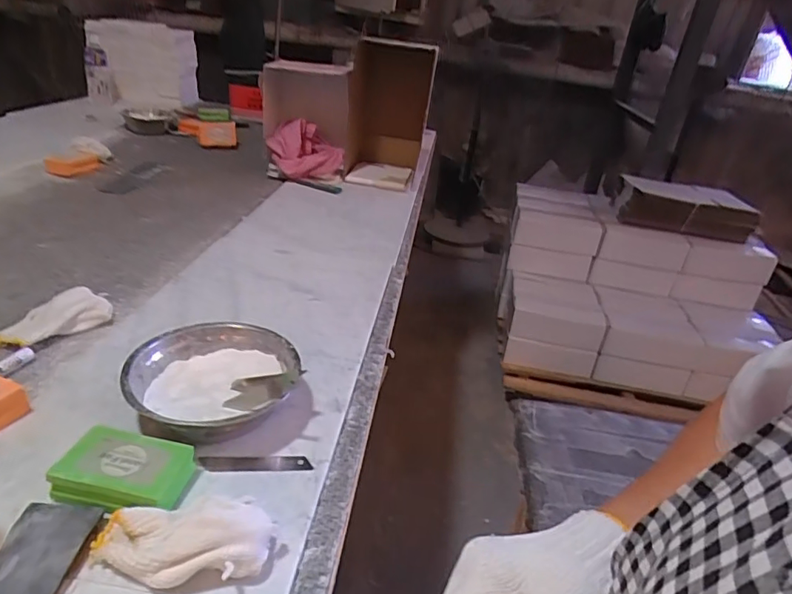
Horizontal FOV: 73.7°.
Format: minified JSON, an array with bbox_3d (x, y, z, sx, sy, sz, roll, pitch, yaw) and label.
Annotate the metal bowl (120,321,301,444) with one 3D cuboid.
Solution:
[{"bbox_3d":[-0.178,0.087,0.528,0.154,0.057,0.155,5,29,-3],"label":"metal bowl"}]

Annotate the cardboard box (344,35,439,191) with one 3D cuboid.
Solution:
[{"bbox_3d":[-0.021,-0.467,1.343,0.205,0.335,0.240,4,29,-5],"label":"cardboard box"}]

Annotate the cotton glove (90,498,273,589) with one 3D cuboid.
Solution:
[{"bbox_3d":[-0.156,0.177,0.386,0.121,0.045,0.053,6,28,0],"label":"cotton glove"}]

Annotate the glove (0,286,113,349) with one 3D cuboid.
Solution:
[{"bbox_3d":[-0.411,0.025,0.634,0.073,0.027,0.125,22,32,27],"label":"glove"}]

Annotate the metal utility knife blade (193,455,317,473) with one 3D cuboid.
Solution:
[{"bbox_3d":[-0.129,0.152,0.485,0.100,0.004,0.018,2,29,-8],"label":"metal utility knife blade"}]

